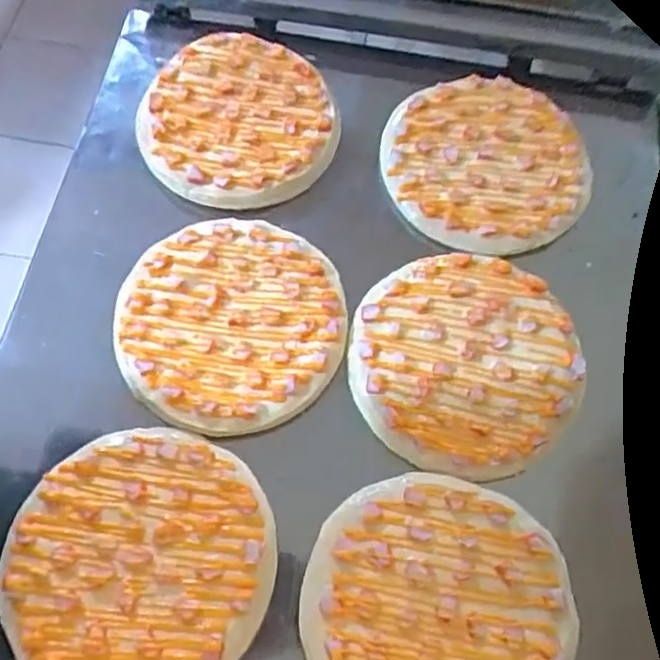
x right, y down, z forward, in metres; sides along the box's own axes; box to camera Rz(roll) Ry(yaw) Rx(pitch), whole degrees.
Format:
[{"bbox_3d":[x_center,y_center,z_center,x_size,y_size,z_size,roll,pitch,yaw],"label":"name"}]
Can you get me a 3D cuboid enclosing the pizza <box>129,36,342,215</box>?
[{"bbox_3d":[-0.093,-0.216,0.637,0.194,0.020,0.183,1,67,-2],"label":"pizza"}]

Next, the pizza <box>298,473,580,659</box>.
[{"bbox_3d":[0.079,0.209,0.472,0.190,0.011,0.194,1,67,-2],"label":"pizza"}]

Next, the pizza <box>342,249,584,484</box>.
[{"bbox_3d":[0.119,0.021,0.549,0.192,0.011,0.193,36,71,12],"label":"pizza"}]

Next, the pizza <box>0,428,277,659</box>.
[{"bbox_3d":[-0.143,0.174,0.476,0.192,0.007,0.195,1,67,-2],"label":"pizza"}]

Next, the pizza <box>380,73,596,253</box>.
[{"bbox_3d":[0.159,-0.172,0.655,0.210,0.025,0.201,1,67,-2],"label":"pizza"}]

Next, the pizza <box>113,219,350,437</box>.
[{"bbox_3d":[-0.086,-0.010,0.562,0.195,0.014,0.194,1,67,-2],"label":"pizza"}]

